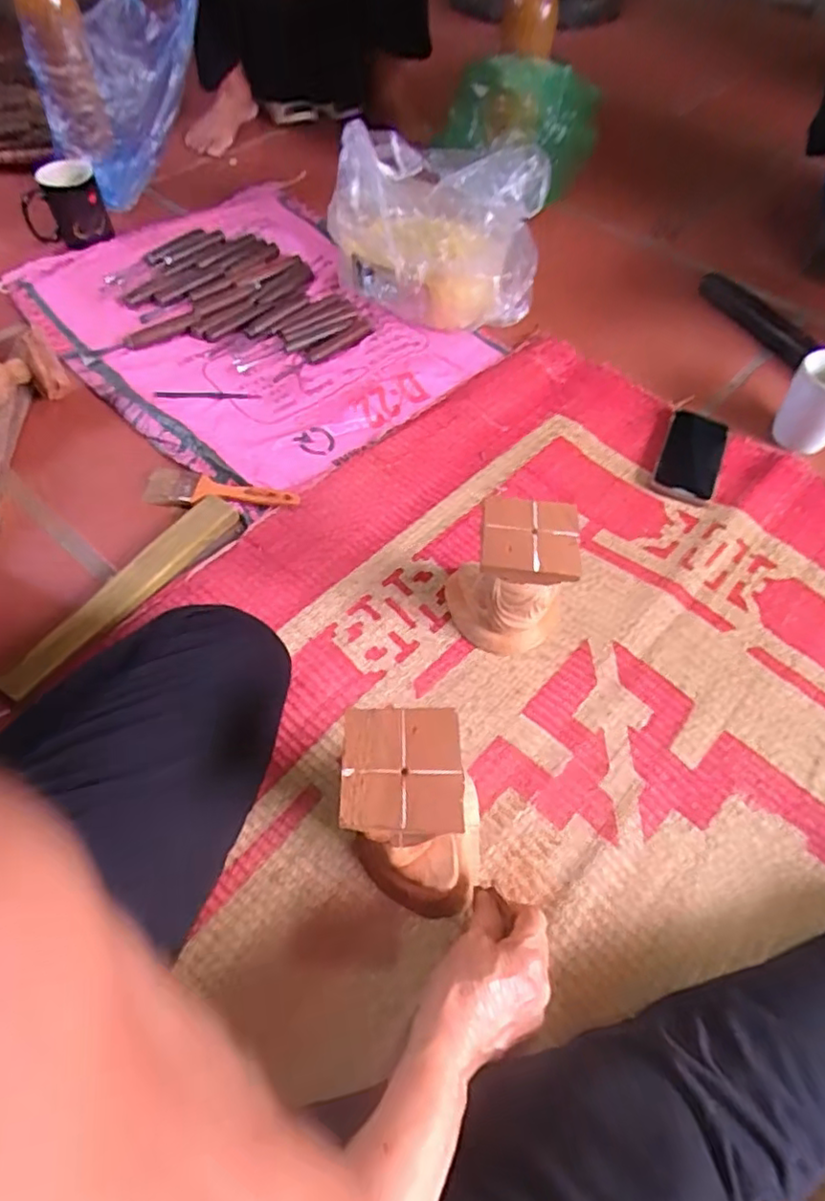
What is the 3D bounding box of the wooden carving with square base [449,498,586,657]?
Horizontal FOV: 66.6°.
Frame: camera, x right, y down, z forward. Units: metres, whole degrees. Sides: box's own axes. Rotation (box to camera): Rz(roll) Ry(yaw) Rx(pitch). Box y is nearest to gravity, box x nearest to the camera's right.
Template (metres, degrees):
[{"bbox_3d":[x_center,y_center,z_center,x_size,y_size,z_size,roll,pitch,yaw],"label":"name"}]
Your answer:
[{"bbox_3d":[0.087,-0.016,0.577,0.110,0.178,0.091,7,57,5],"label":"wooden carving with square base"}]

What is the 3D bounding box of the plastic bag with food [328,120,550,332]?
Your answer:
[{"bbox_3d":[0.048,-0.525,0.886,0.273,0.183,0.236,34,63,18],"label":"plastic bag with food"}]

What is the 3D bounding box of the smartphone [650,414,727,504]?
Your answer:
[{"bbox_3d":[0.345,-0.180,0.775,0.070,0.009,0.135,20,59,13],"label":"smartphone"}]

